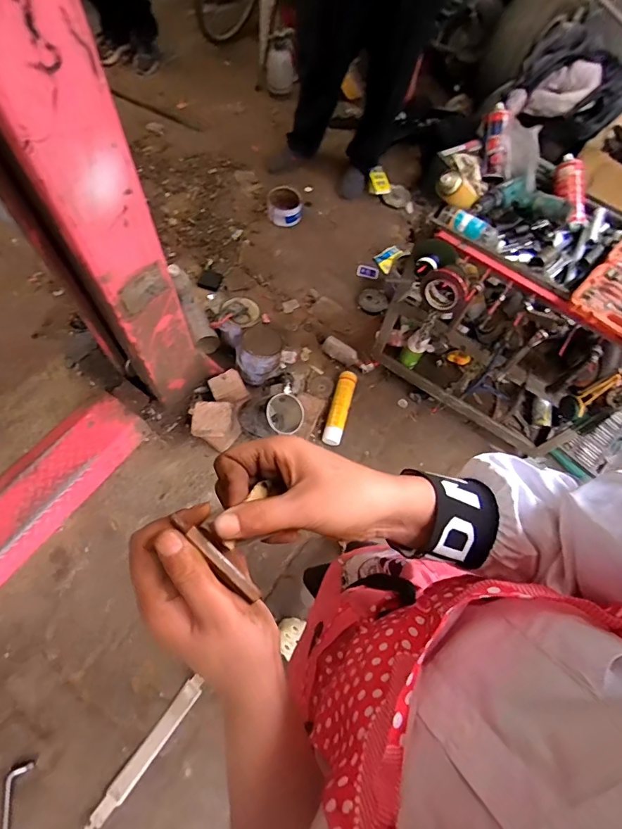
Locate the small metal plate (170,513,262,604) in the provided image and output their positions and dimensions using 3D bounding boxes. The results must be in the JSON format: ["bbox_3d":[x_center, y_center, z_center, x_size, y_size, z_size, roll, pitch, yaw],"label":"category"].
[{"bbox_3d":[-0.056,0.087,0.265,0.067,0.005,0.008,46,72,-4],"label":"small metal plate"}]

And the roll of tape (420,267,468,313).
[{"bbox_3d":[0.320,-0.299,1.053,0.111,0.106,0.034,37,69,11],"label":"roll of tape"}]

